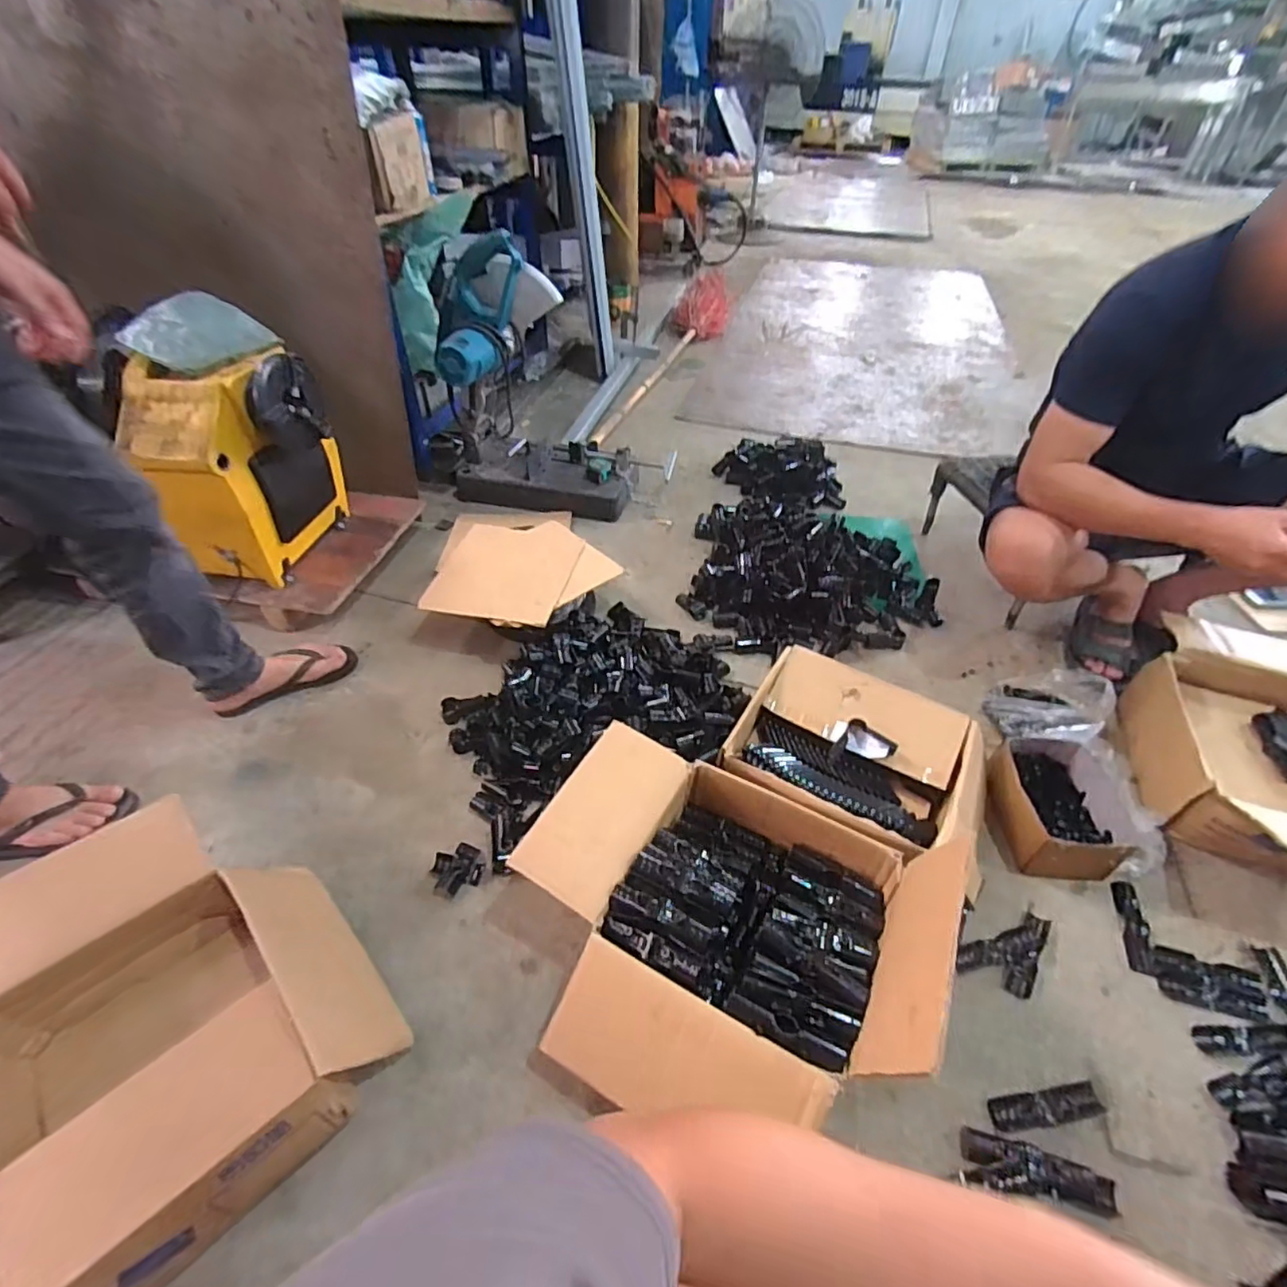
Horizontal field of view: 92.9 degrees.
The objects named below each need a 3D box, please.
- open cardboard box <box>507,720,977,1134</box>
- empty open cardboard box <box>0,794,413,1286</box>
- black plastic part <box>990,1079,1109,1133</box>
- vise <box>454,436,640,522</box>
[{"bbox_3d":[0.081,0.327,0.752,0.476,0.208,0.409,20,48,18],"label":"open cardboard box"},{"bbox_3d":[-0.580,0.445,0.680,0.473,0.180,0.429,-32,54,-29],"label":"empty open cardboard box"},{"bbox_3d":[0.475,0.549,0.724,0.131,0.022,0.032,-6,46,-7],"label":"black plastic part"},{"bbox_3d":[-0.258,-0.455,1.649,0.451,0.104,0.239,14,46,12],"label":"vise"}]

